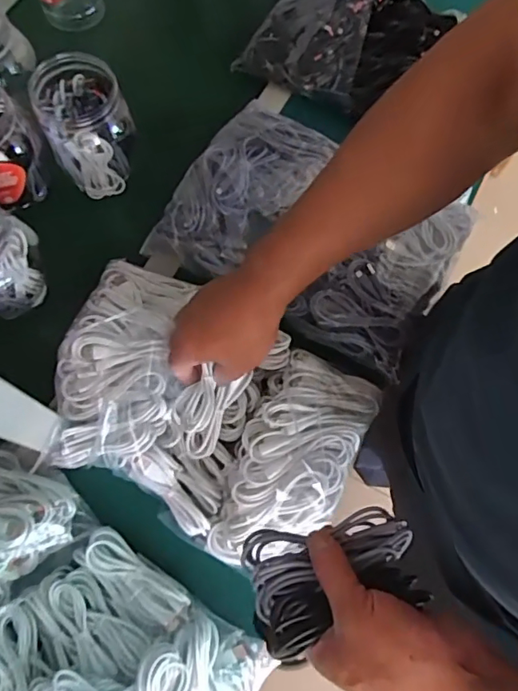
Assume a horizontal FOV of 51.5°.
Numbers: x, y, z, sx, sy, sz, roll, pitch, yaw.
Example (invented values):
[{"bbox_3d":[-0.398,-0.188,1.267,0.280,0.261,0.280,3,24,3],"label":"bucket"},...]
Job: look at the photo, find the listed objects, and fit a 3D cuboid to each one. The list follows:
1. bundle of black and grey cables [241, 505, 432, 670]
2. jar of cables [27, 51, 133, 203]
[{"bbox_3d":[0.054,0.161,0.370,0.119,0.038,0.080,-10,72,-6],"label":"bundle of black and grey cables"},{"bbox_3d":[-0.205,-0.261,0.651,0.095,0.138,0.097,1,72,-2],"label":"jar of cables"}]

